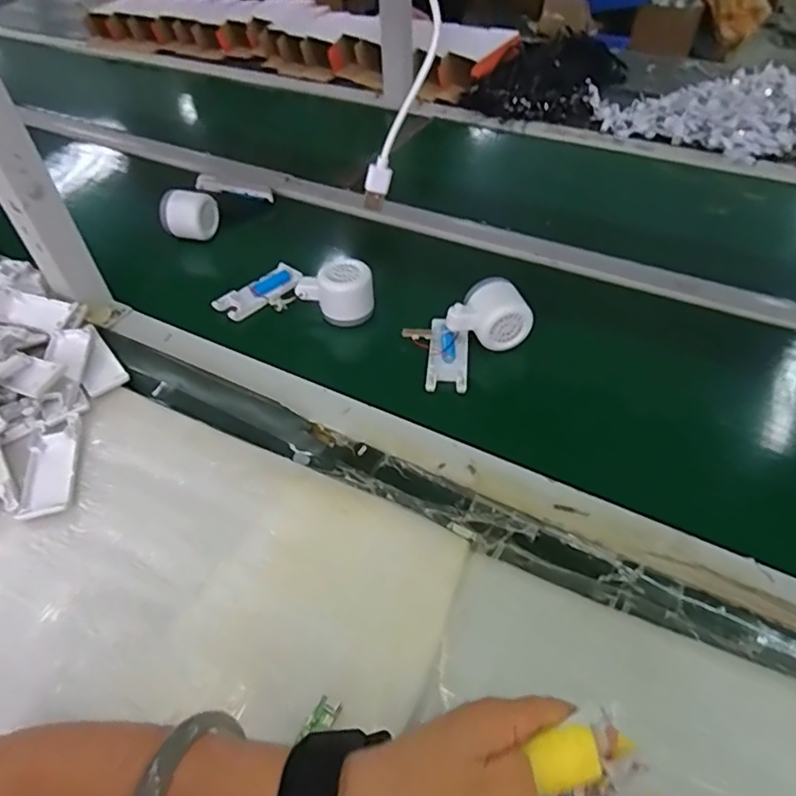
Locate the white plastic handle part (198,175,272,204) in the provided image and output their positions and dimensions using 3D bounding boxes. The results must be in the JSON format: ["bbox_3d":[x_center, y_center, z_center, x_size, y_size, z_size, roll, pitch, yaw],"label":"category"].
[{"bbox_3d":[-0.230,-0.298,0.804,0.105,0.013,0.028,3,43,-24],"label":"white plastic handle part"}]

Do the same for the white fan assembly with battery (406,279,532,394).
[{"bbox_3d":[0.062,-0.069,0.567,0.123,0.056,0.086,-36,54,-26],"label":"white fan assembly with battery"}]

